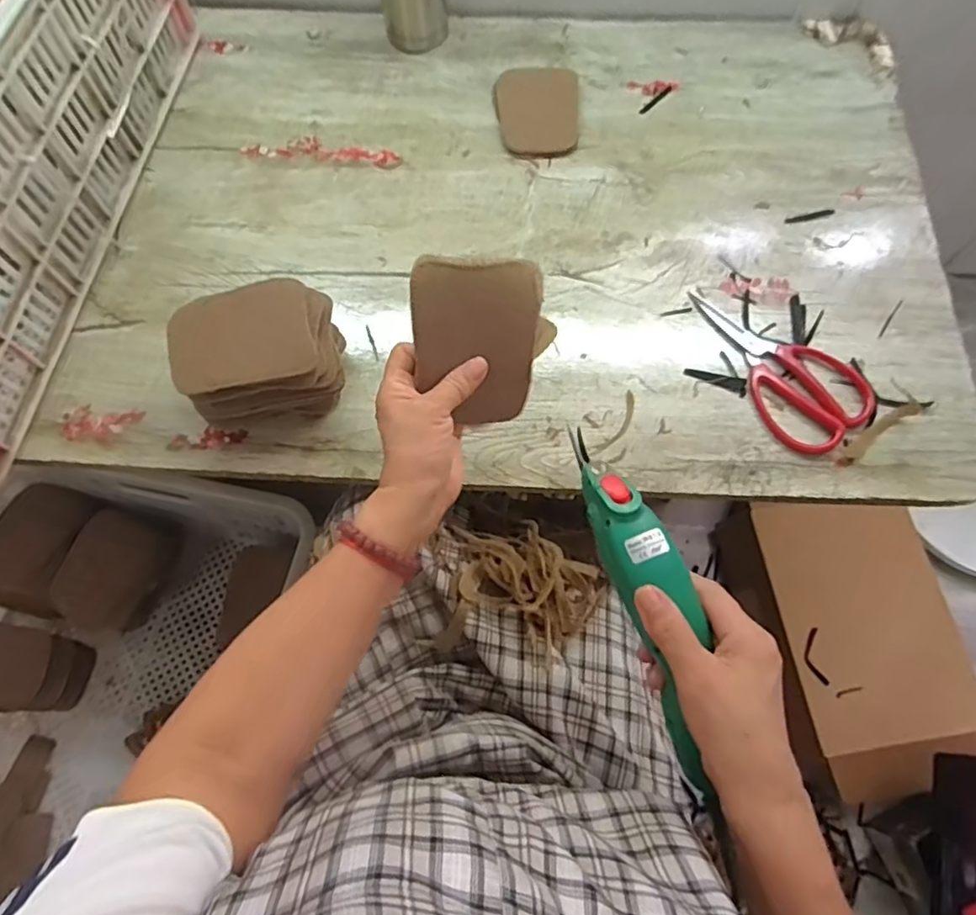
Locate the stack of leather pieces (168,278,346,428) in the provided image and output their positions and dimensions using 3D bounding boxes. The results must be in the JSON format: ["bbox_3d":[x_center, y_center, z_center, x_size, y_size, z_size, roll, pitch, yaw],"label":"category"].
[{"bbox_3d":[-0.190,-0.081,0.520,0.126,0.098,0.085,-9,69,-3],"label":"stack of leather pieces"}]

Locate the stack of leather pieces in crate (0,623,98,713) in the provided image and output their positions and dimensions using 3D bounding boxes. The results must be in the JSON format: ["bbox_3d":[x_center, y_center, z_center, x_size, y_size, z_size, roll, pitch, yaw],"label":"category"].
[{"bbox_3d":[-0.577,0.258,0.752,0.135,0.080,0.096,7,69,3],"label":"stack of leather pieces in crate"}]

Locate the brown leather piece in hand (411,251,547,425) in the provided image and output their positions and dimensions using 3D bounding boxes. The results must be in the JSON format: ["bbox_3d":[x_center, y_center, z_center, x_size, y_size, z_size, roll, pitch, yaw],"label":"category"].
[{"bbox_3d":[-0.009,-0.081,0.438,0.088,0.013,0.114,1,107,-7],"label":"brown leather piece in hand"}]

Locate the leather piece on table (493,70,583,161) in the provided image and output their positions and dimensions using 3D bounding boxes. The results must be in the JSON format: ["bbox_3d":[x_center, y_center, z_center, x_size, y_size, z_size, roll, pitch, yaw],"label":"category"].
[{"bbox_3d":[0.055,-0.384,0.679,0.092,0.014,0.116,3,69,2],"label":"leather piece on table"}]

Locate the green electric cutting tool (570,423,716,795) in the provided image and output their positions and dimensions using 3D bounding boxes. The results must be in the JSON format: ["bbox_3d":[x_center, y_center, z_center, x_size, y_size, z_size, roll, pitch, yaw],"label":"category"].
[{"bbox_3d":[0.103,0.084,0.385,0.046,0.036,0.221,-16,76,-6],"label":"green electric cutting tool"}]

